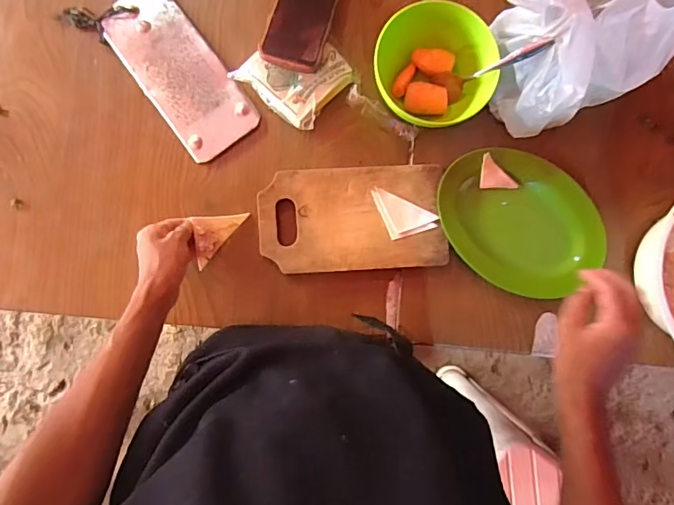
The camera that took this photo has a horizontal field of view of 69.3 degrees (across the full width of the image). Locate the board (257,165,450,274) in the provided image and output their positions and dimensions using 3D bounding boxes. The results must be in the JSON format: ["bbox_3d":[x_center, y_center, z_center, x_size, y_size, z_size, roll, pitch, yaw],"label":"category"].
[{"bbox_3d":[0.020,-0.044,0.645,0.240,0.026,0.135,-3,87,-6],"label":"board"}]

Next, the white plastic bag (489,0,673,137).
[{"bbox_3d":[0.278,-0.256,0.539,0.204,0.283,0.176,-37,93,-6],"label":"white plastic bag"}]

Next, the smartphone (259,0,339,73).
[{"bbox_3d":[-0.044,-0.310,0.631,0.078,0.013,0.154,16,83,-1],"label":"smartphone"}]

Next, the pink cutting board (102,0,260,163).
[{"bbox_3d":[-0.206,-0.239,0.644,0.103,0.009,0.230,-36,92,-6],"label":"pink cutting board"}]

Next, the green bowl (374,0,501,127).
[{"bbox_3d":[0.123,-0.233,0.627,0.148,0.078,0.139,0,88,-6],"label":"green bowl"}]

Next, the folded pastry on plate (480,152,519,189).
[{"bbox_3d":[0.219,-0.109,0.655,0.051,0.004,0.046,0,111,-2],"label":"folded pastry on plate"}]

